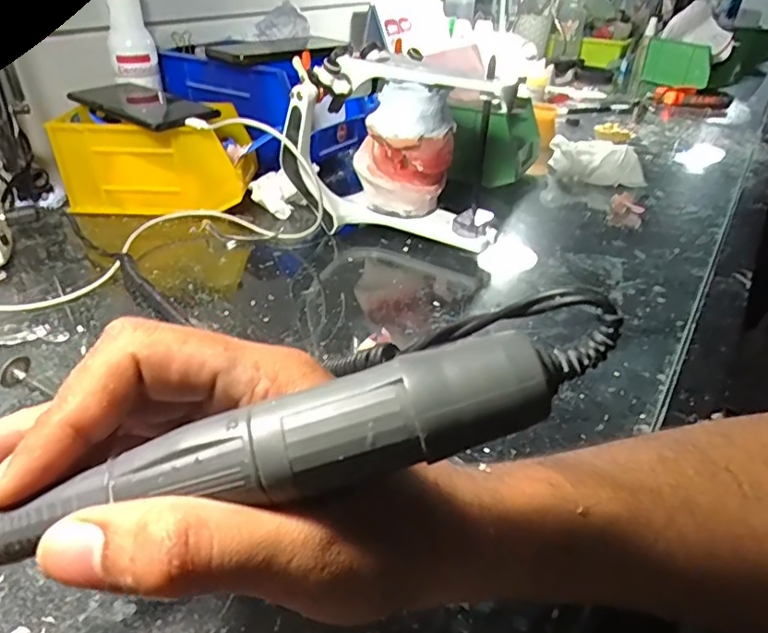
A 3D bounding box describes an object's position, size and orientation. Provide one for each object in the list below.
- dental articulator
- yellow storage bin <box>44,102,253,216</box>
[{"bbox_3d":[0.009,-0.146,0.502,0.192,0.152,0.109,11,34,12],"label":"dental articulator"},{"bbox_3d":[-0.224,-0.157,0.565,0.166,0.087,0.094,-1,33,-5],"label":"yellow storage bin"}]

